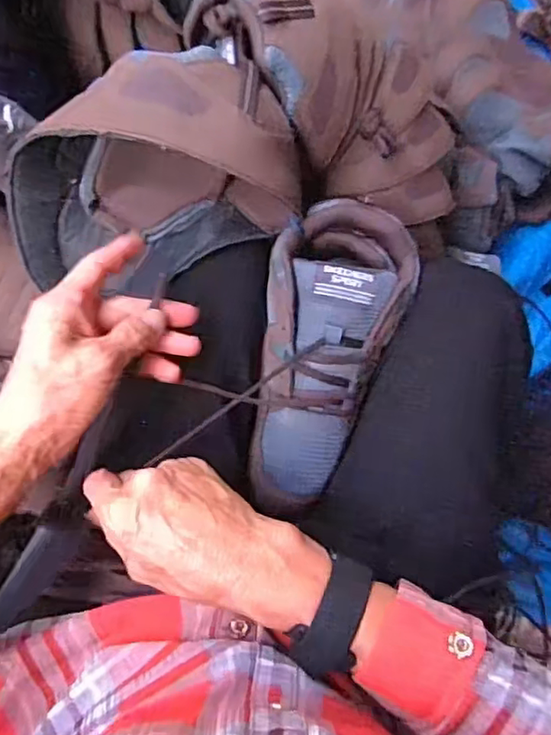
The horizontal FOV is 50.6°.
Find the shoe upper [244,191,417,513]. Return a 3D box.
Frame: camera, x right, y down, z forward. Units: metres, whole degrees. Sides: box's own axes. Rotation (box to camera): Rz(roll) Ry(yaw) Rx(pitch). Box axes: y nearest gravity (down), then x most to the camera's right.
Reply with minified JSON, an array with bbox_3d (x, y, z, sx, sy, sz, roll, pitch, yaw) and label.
[{"bbox_3d":[0.033,-0.004,0.429,0.100,0.060,0.230,14,95,-4],"label":"shoe upper"}]

